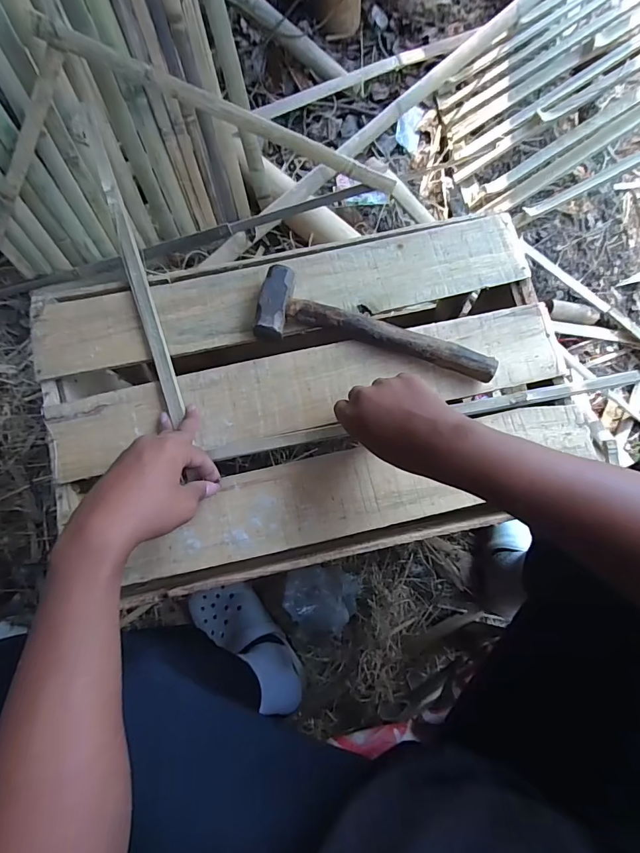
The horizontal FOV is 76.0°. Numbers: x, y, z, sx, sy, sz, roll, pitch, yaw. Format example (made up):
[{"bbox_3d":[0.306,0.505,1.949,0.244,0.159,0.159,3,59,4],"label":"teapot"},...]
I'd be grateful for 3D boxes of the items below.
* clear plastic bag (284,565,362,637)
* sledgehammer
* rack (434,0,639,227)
[{"bbox_3d":[0.004,0.287,0.695,0.128,0.093,0.087,12,81,1],"label":"clear plastic bag"},{"bbox_3d":[0.064,-0.115,0.462,0.270,0.036,0.085,11,81,1],"label":"sledgehammer"},{"bbox_3d":[0.469,-0.627,0.716,0.507,0.050,0.486,-18,64,35],"label":"rack"}]

